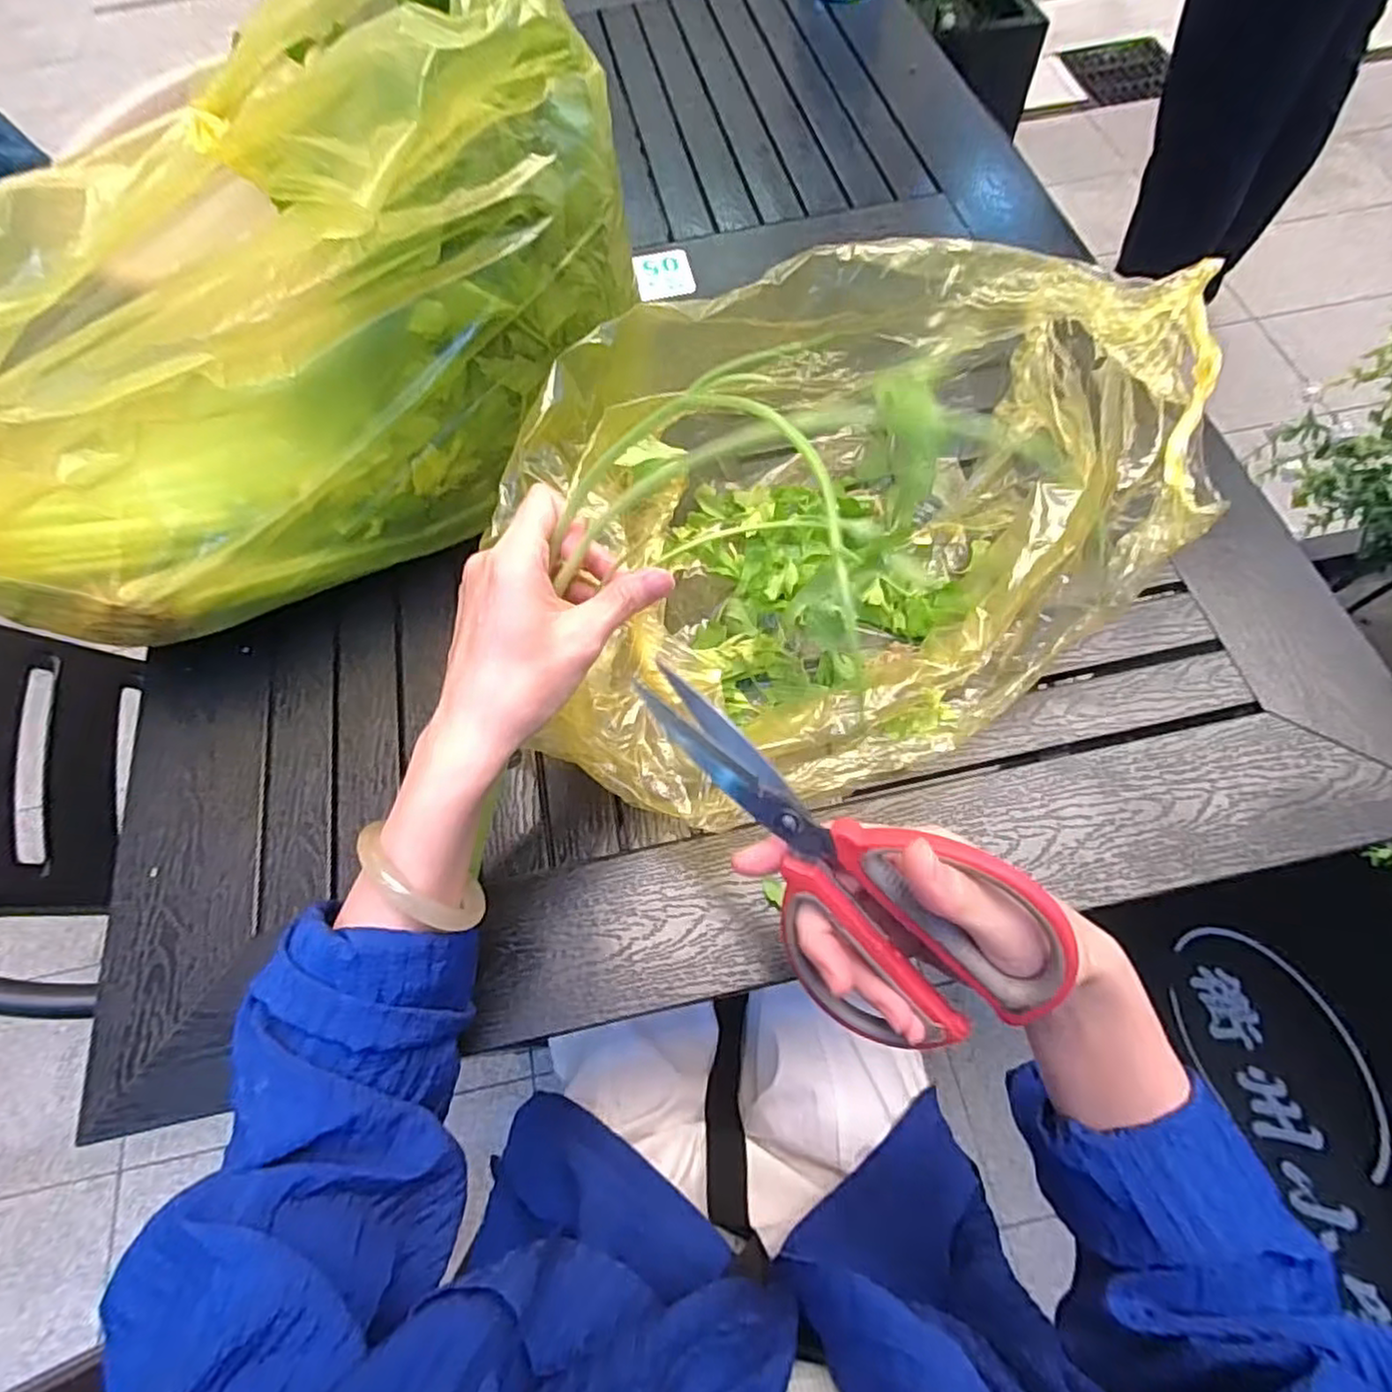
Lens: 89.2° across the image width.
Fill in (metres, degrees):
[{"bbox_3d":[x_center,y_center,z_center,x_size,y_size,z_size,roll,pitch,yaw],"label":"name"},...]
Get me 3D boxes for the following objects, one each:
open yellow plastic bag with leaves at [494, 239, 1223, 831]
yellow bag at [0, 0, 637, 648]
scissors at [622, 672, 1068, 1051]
[{"bbox_3d":[0.095,-0.095,0.413,0.383,0.159,0.276,-16,65,-5],"label":"open yellow plastic bag with leaves"},{"bbox_3d":[-0.255,-0.210,0.395,0.424,0.231,0.225,-33,68,-11],"label":"yellow bag"},{"bbox_3d":[0.045,0.070,0.270,0.171,0.092,0.011,32,32,10],"label":"scissors"}]

